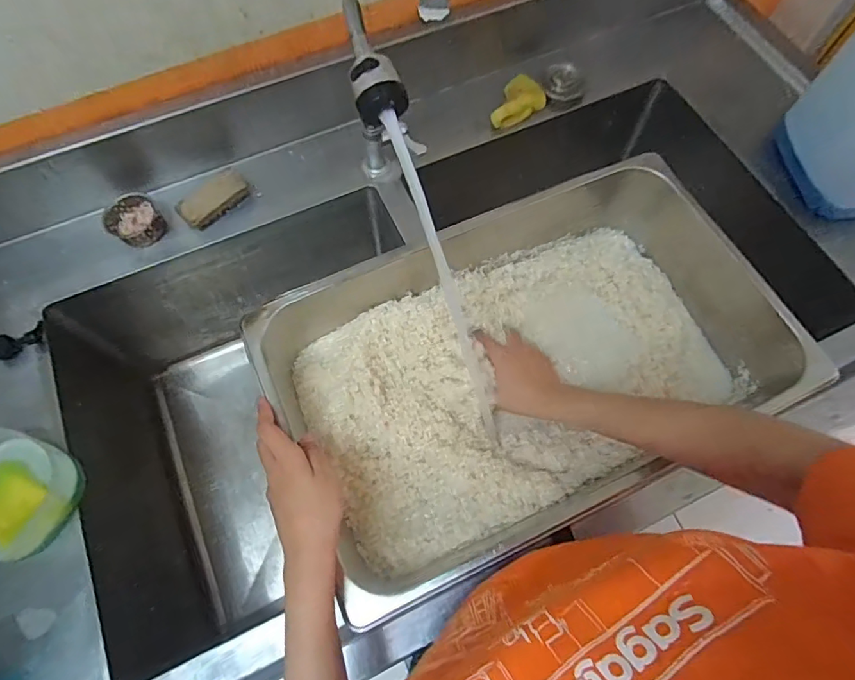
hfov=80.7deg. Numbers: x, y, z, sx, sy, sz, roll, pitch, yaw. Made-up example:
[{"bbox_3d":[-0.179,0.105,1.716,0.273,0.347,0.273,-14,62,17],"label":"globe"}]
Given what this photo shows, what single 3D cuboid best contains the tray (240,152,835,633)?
[{"bbox_3d":[0.102,0.022,0.569,0.513,0.121,0.337,-21,69,-8],"label":"tray"}]

